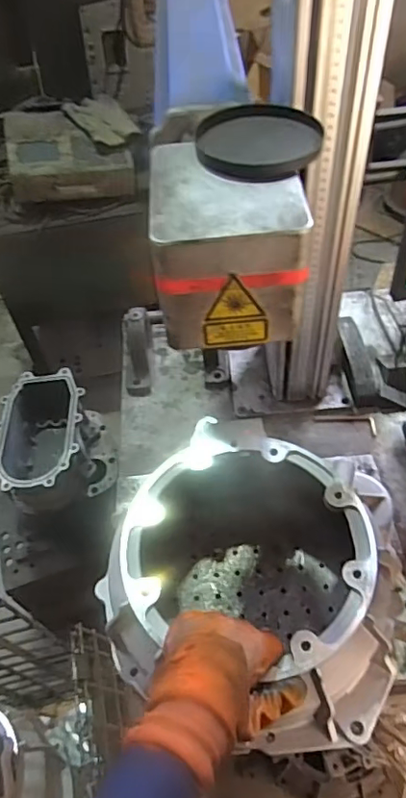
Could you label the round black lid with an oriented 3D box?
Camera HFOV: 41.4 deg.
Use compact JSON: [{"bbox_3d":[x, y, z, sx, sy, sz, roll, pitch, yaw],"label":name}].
[{"bbox_3d":[0.038,-0.177,0.371,0.085,0.014,0.071,5,54,9],"label":"round black lid"}]

